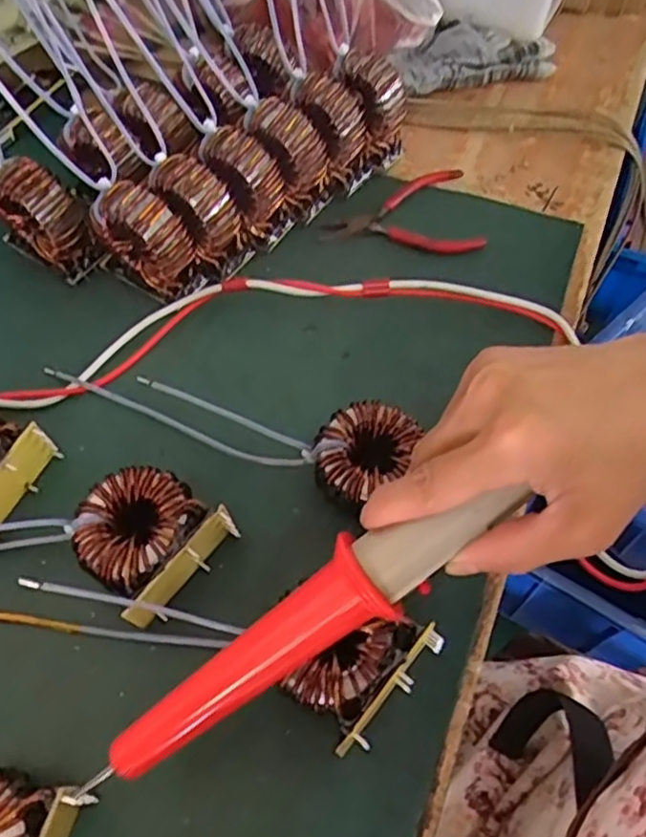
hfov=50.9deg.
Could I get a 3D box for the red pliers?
[{"bbox_3d":[0.061,-0.162,0.528,0.121,0.019,0.070,2,60,2],"label":"red pliers"}]

